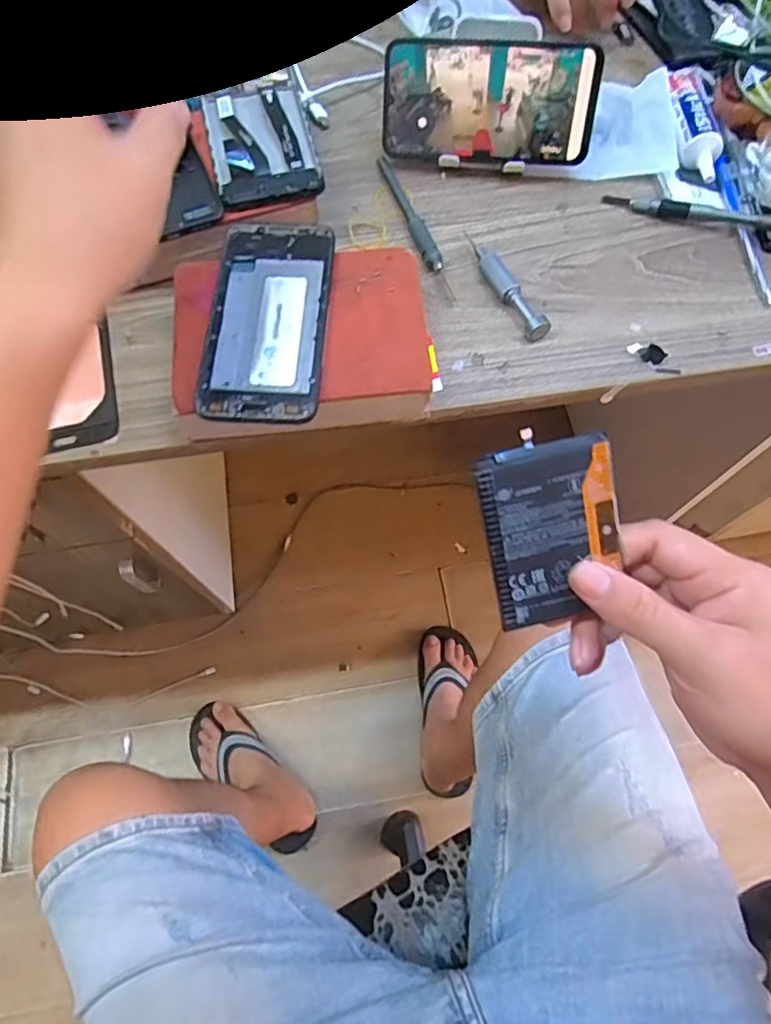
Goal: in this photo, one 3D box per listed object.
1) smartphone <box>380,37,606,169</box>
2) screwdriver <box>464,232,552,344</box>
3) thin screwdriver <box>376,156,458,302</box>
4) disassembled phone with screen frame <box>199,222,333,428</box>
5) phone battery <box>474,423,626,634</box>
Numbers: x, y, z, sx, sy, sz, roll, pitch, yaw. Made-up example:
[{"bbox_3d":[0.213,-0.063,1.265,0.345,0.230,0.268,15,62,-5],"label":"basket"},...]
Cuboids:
[{"bbox_3d":[0.076,-0.309,0.453,0.157,0.077,0.005,6,29,6],"label":"smartphone"},{"bbox_3d":[0.085,-0.168,0.437,0.017,0.013,0.105,-28,72,-10],"label":"screwdriver"},{"bbox_3d":[0.023,-0.223,0.460,0.013,0.009,0.146,-17,70,-7],"label":"thin screwdriver"},{"bbox_3d":[-0.074,-0.123,0.378,0.073,0.004,0.148,3,69,1],"label":"disassembled phone with screen frame"},{"bbox_3d":[0.079,0.009,0.282,0.061,0.004,0.087,-13,106,0],"label":"phone battery"}]

